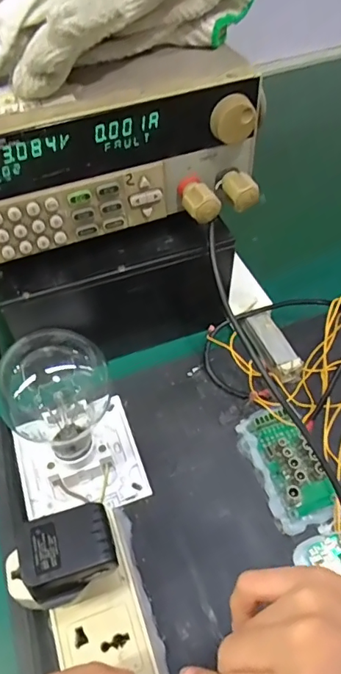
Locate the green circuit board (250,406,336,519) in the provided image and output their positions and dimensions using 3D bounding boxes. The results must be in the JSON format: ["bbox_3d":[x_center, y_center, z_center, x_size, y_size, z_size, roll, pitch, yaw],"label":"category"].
[{"bbox_3d":[0.088,0.090,0.362,0.036,0.021,0.076,-17,54,-12],"label":"green circuit board"}]

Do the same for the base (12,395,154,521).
[{"bbox_3d":[-0.069,0.085,0.363,0.089,0.034,0.088,-16,53,-11],"label":"base"}]

